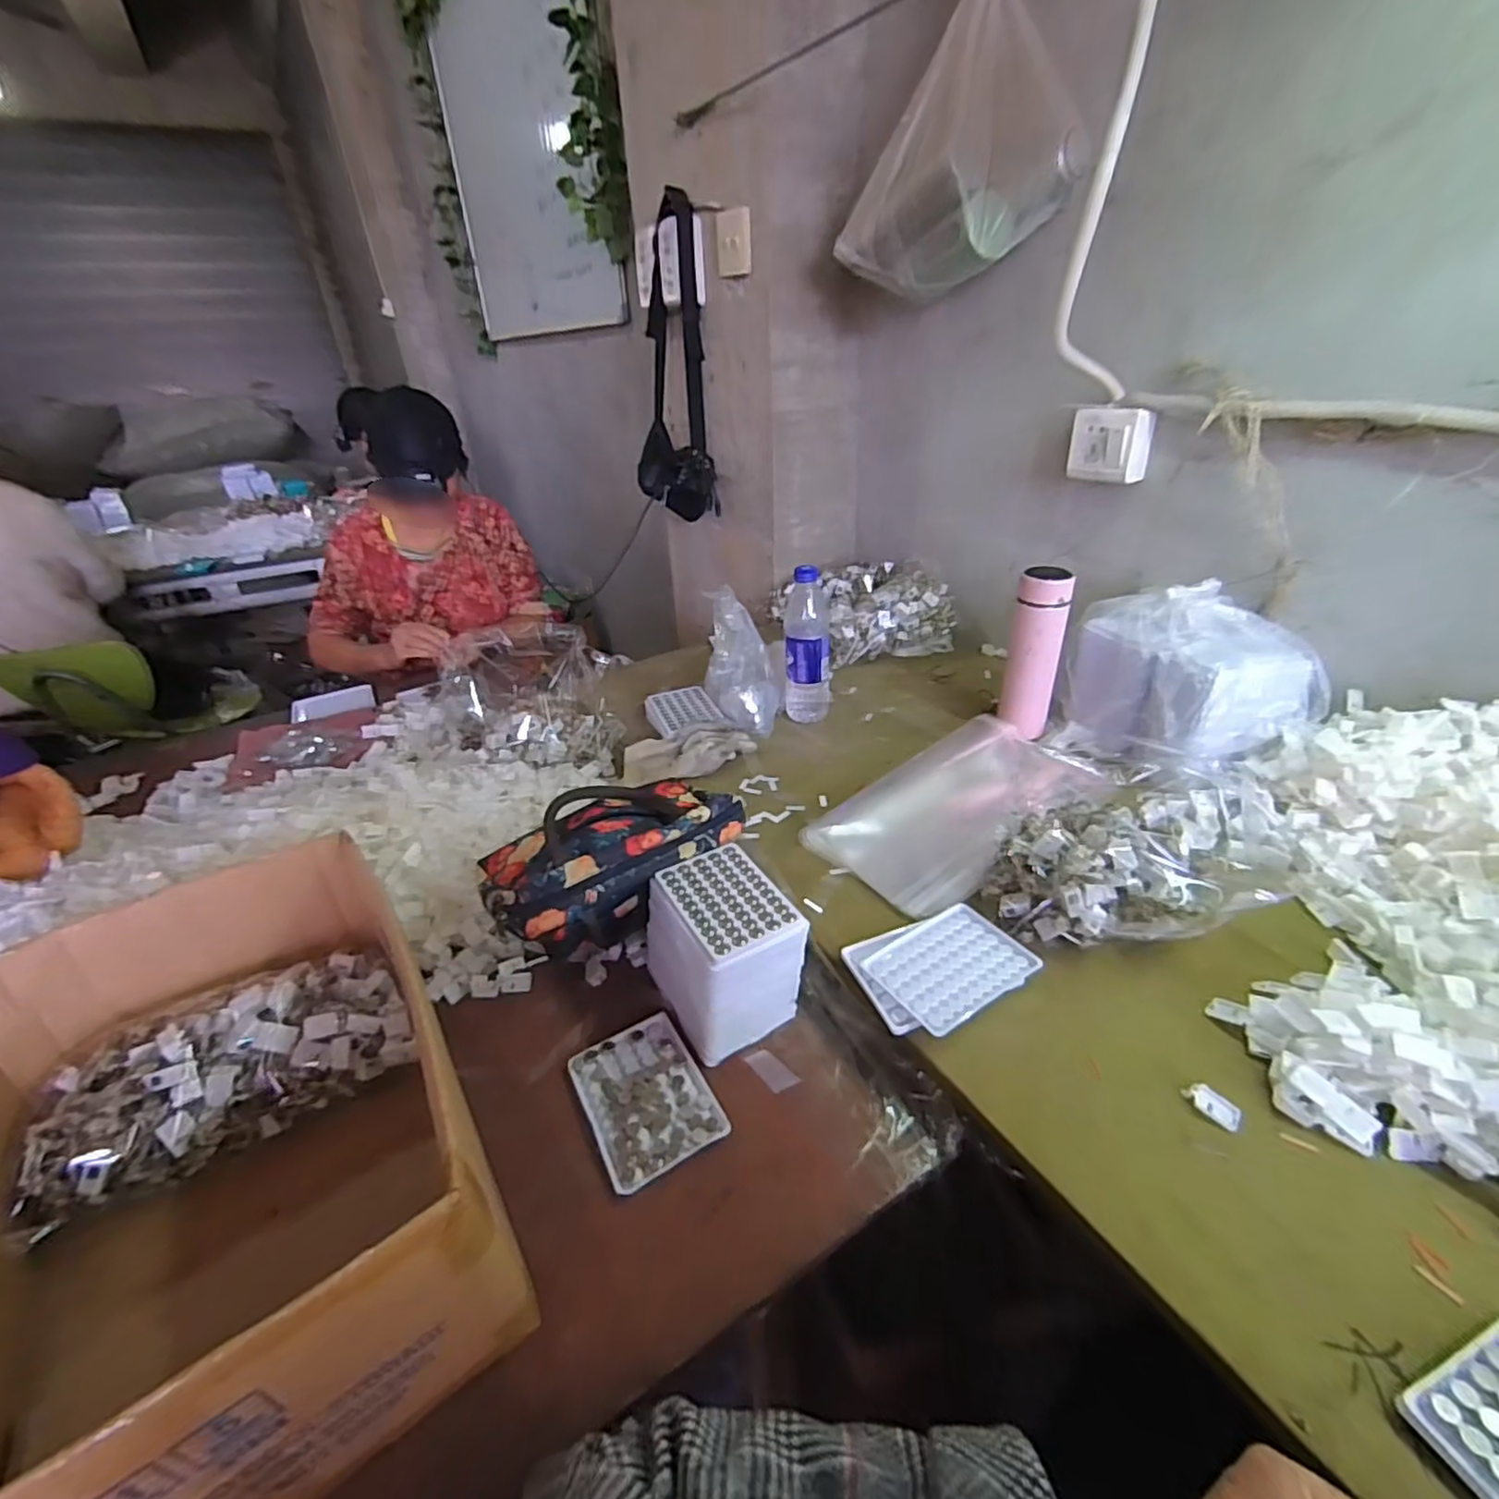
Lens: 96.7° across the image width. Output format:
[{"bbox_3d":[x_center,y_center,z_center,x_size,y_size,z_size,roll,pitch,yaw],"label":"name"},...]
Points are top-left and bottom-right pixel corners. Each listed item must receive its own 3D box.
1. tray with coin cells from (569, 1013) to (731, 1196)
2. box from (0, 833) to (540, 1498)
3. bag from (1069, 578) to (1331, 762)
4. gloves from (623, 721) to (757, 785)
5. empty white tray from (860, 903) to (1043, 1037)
[{"bbox_3d":[-0.086,0.284,0.551,0.093,0.007,0.128,-19,34,-23],"label":"tray with coin cells"},{"bbox_3d":[-0.359,0.264,0.444,0.288,0.170,0.388,-23,36,-29],"label":"box"},{"bbox_3d":[0.529,-0.094,0.812,0.181,0.170,0.221,-7,32,-7],"label":"bag"},{"bbox_3d":[-0.082,0.005,0.896,0.180,0.051,0.075,-5,31,-2],"label":"gloves"},{"bbox_3d":[0.176,0.187,0.583,0.130,0.006,0.095,-21,35,-26],"label":"empty white tray"}]

